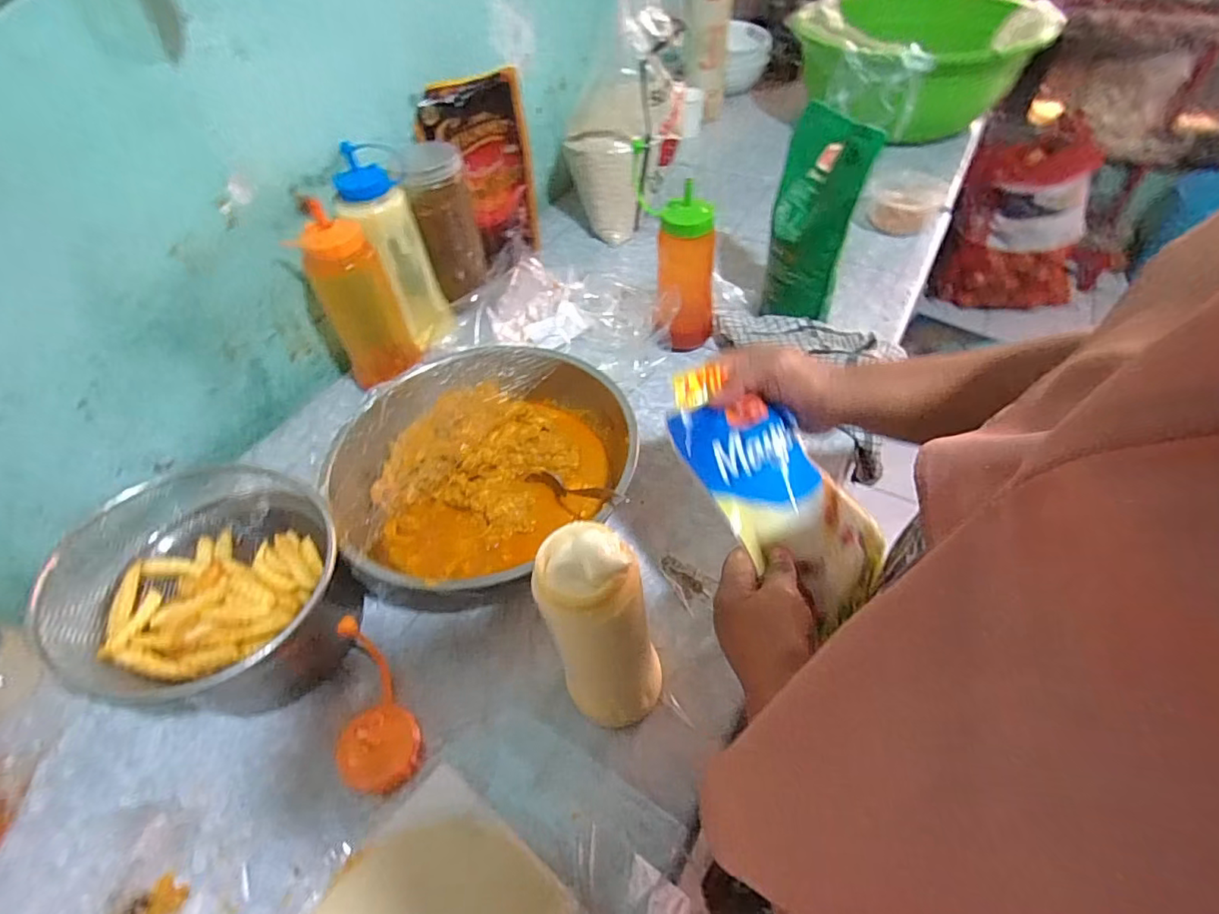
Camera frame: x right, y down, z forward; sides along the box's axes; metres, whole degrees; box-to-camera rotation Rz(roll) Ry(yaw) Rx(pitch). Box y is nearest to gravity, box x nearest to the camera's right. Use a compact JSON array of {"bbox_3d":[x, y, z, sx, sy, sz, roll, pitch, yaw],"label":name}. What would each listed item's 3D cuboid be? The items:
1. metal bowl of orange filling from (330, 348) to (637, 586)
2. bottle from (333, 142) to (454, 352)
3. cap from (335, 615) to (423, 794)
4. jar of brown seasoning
[{"bbox_3d":[-0.124,0.007,0.558,0.266,0.078,0.295,27,57,24],"label":"metal bowl of orange filling"},{"bbox_3d":[-0.265,-0.251,0.702,0.083,0.213,0.072,-33,56,-22],"label":"bottle"},{"bbox_3d":[-0.203,0.191,0.448,0.059,0.043,0.143,-30,54,-19],"label":"cap"},{"bbox_3d":[-0.221,-0.320,0.758,0.078,0.175,0.100,-17,51,-10],"label":"jar of brown seasoning"}]

